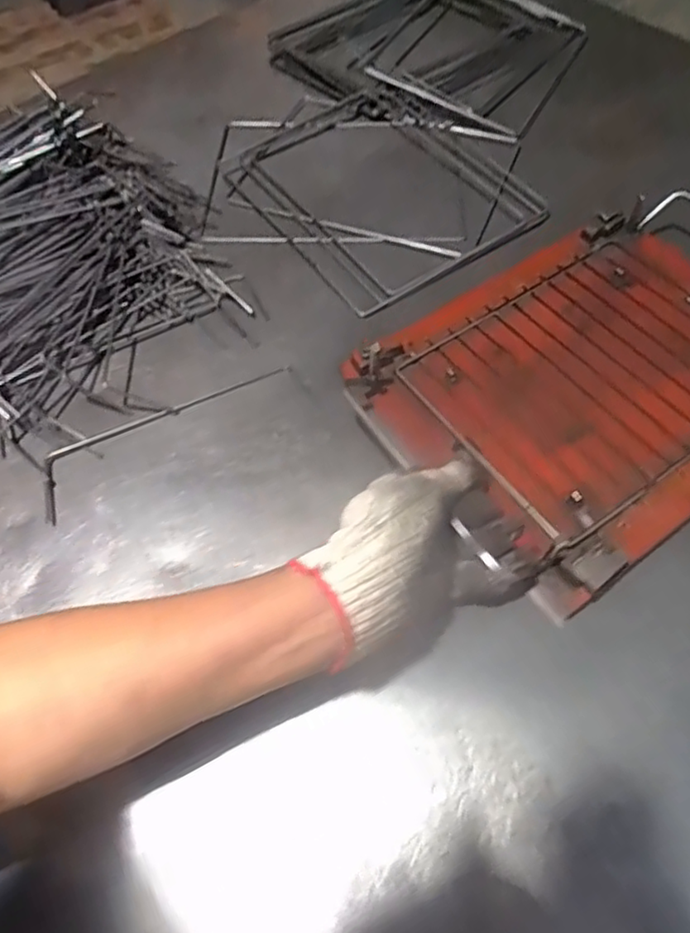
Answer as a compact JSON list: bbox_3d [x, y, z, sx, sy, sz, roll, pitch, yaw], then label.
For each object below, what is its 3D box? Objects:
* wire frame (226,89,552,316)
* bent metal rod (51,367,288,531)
[{"bbox_3d":[0.041,-0.269,0.629,0.241,0.022,0.254,-30,62,-14],"label":"wire frame"},{"bbox_3d":[-0.142,-0.036,0.500,0.207,0.005,0.051,-36,64,-17],"label":"bent metal rod"}]

